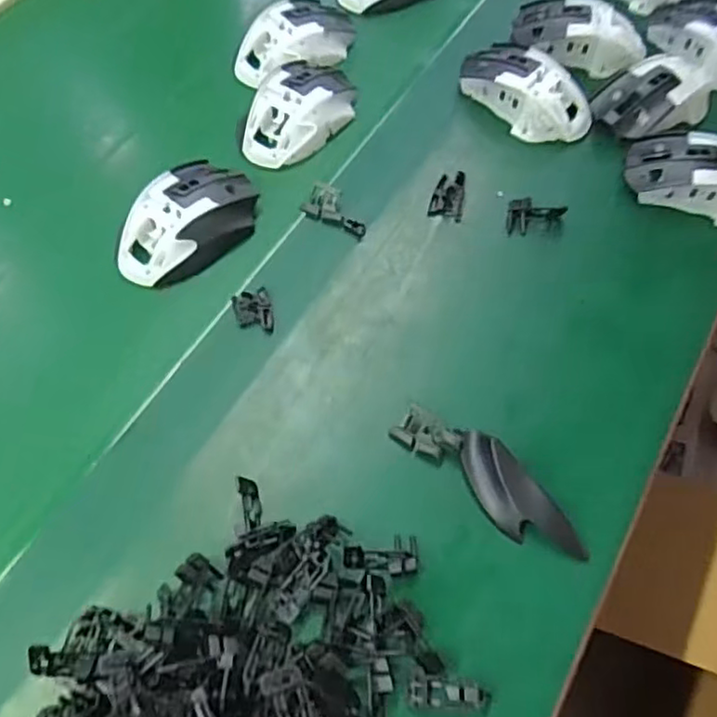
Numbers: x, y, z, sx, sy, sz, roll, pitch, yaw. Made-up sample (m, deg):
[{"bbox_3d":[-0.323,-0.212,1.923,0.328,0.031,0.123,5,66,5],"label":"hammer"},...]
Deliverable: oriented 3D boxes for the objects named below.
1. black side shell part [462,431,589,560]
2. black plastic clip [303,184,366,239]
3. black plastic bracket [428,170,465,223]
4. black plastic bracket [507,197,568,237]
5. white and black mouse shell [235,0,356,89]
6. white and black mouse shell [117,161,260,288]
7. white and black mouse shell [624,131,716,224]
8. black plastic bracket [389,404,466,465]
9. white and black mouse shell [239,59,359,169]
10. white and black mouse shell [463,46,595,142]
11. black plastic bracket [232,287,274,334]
[{"bbox_3d":[0.095,0.086,0.403,0.032,0.019,0.093,-37,66,-18],"label":"black side shell part"},{"bbox_3d":[-0.015,-0.113,0.506,0.052,0.011,0.027,24,64,14],"label":"black plastic clip"},{"bbox_3d":[0.070,-0.127,0.515,0.025,0.006,0.042,9,61,7],"label":"black plastic bracket"},{"bbox_3d":[0.134,-0.107,0.501,0.043,0.020,0.020,0,61,1],"label":"black plastic bracket"},{"bbox_3d":[-0.055,-0.280,0.590,0.110,0.037,0.065,-36,67,-17],"label":"white and black mouse shell"},{"bbox_3d":[-0.126,-0.103,0.492,0.068,0.031,0.109,29,67,15],"label":"white and black mouse shell"},{"bbox_3d":[0.262,-0.141,0.508,0.113,0.036,0.059,17,63,11],"label":"white and black mouse shell"},{"bbox_3d":[0.044,0.050,0.425,0.043,0.012,0.025,28,65,16],"label":"black plastic bracket"},{"bbox_3d":[-0.051,-0.202,0.546,0.061,0.034,0.100,33,68,17],"label":"white and black mouse shell"},{"bbox_3d":[0.137,-0.220,0.546,0.058,0.037,0.114,-40,67,-19],"label":"white and black mouse shell"},{"bbox_3d":[-0.072,-0.032,0.467,0.026,0.006,0.034,-18,62,-9],"label":"black plastic bracket"}]

